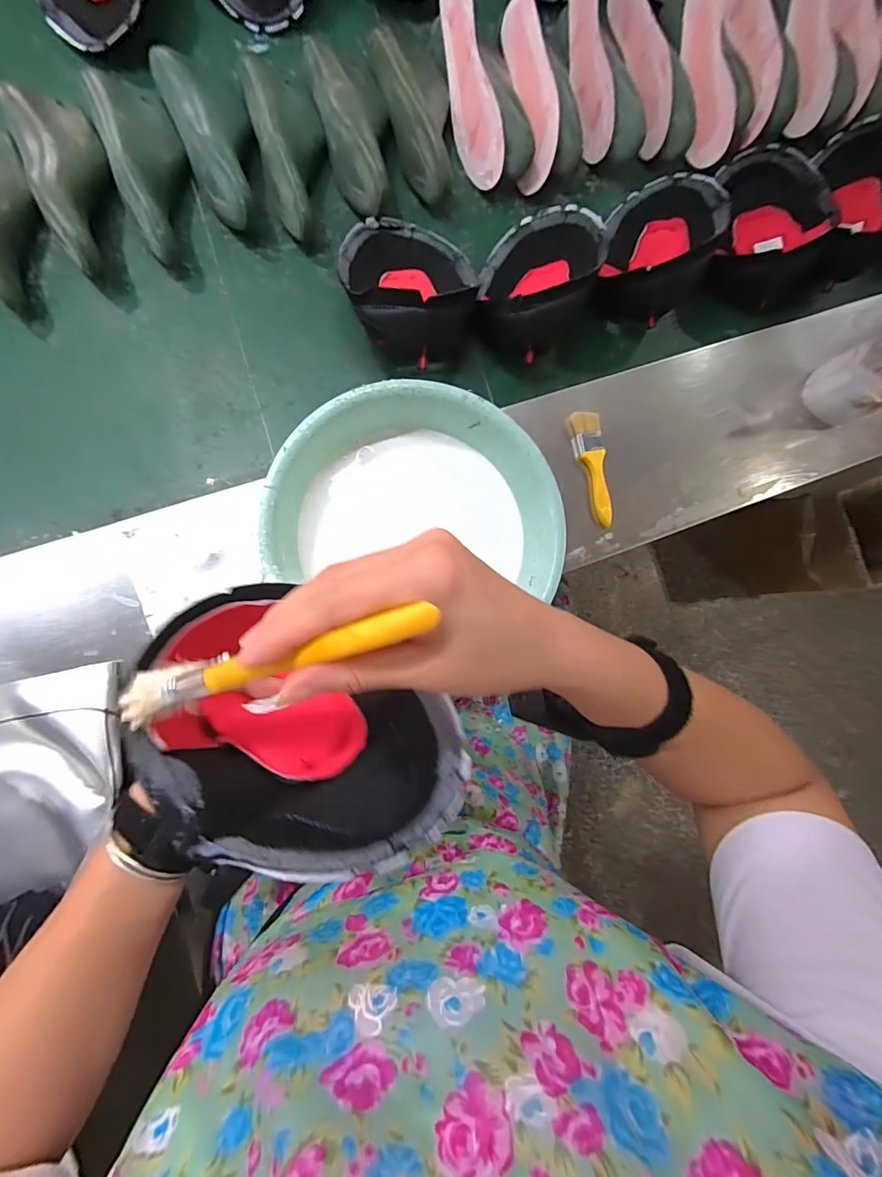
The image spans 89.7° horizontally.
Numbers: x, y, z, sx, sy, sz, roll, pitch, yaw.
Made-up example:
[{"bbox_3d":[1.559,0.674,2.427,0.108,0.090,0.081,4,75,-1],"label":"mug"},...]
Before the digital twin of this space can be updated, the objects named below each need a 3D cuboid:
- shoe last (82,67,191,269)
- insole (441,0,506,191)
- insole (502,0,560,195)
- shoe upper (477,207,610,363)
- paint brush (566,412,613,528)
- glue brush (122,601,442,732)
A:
[{"bbox_3d":[-0.348,-0.502,0.529,0.079,0.065,0.214,-18,91,-9],"label":"shoe last"},{"bbox_3d":[0.041,-0.650,0.576,0.018,0.069,0.217,-29,113,-34],"label":"insole"},{"bbox_3d":[0.117,-0.660,0.588,0.049,0.065,0.207,-10,87,-9],"label":"insole"},{"bbox_3d":[0.128,-0.416,0.584,0.131,0.110,0.216,13,86,-8],"label":"shoe upper"},{"bbox_3d":[0.213,-0.164,0.607,0.044,0.013,0.156,-15,90,-9],"label":"paint brush"},{"bbox_3d":[-0.078,0.033,0.191,0.162,0.011,0.022,-17,92,19],"label":"glue brush"}]

